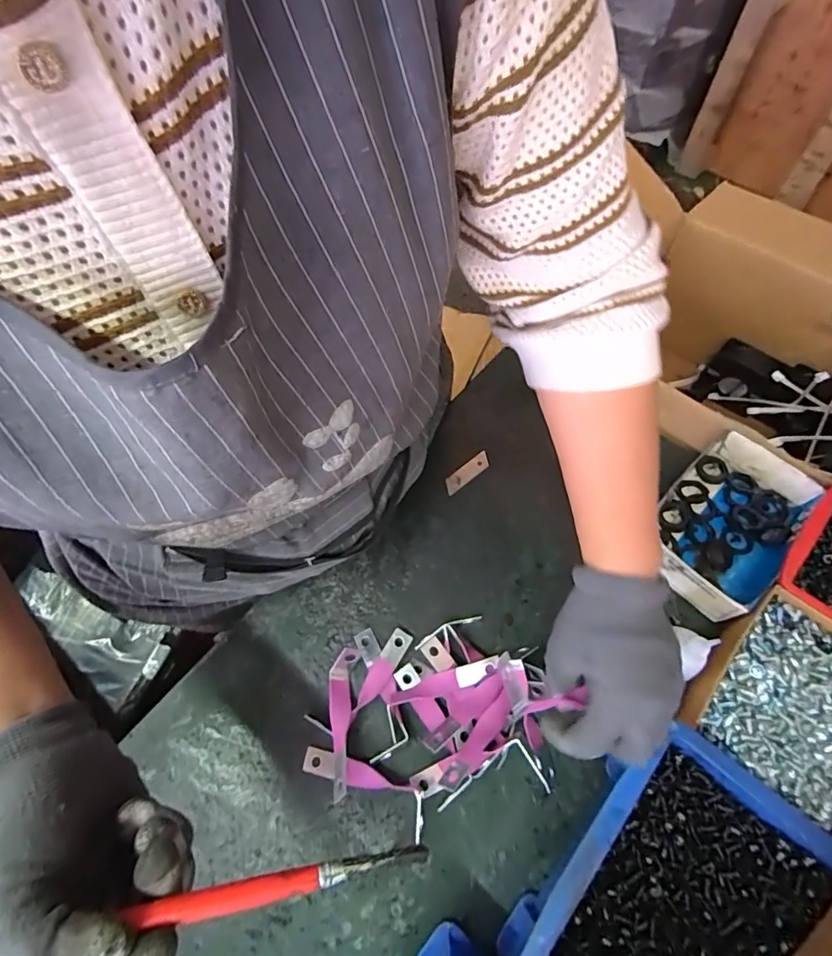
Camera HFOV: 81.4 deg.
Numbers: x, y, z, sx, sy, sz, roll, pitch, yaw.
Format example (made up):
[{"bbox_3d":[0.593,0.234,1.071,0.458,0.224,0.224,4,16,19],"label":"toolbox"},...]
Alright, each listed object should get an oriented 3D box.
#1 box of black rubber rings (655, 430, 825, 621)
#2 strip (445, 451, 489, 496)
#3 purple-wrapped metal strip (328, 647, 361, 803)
[{"bbox_3d":[0.298,0.045,0.471,0.107,0.049,0.168,37,69,19],"label":"box of black rubber rings"},{"bbox_3d":[0.056,-0.006,0.535,0.061,0.004,0.018,-38,76,-14],"label":"strip"},{"bbox_3d":[-0.062,0.203,0.408,0.024,0.020,0.114,-4,46,-1],"label":"purple-wrapped metal strip"}]

